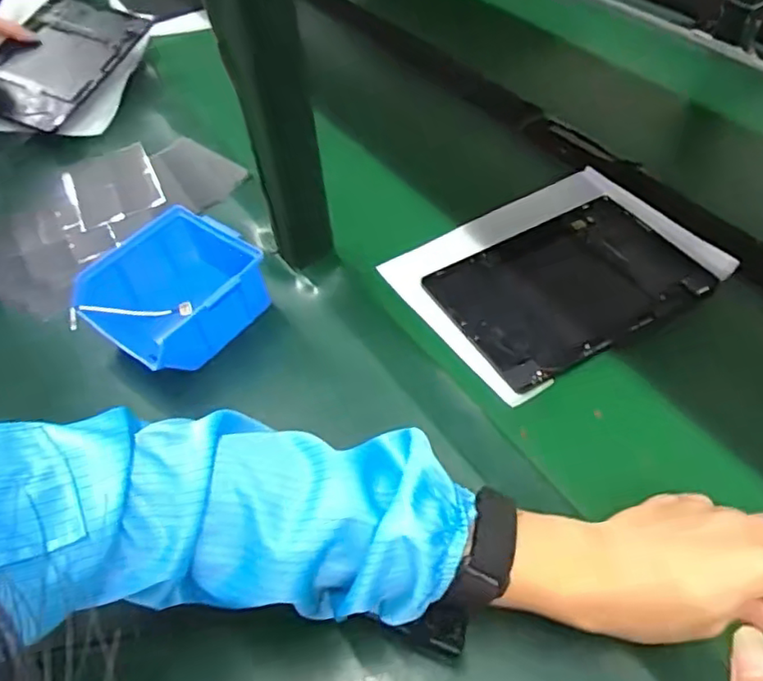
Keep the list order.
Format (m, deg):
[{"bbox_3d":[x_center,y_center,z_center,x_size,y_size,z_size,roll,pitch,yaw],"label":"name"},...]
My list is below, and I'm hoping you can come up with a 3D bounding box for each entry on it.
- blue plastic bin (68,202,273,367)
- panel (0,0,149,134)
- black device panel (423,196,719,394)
[{"bbox_3d":[-0.187,-0.042,0.545,0.130,0.064,0.135,31,60,27],"label":"blue plastic bin"},{"bbox_3d":[-0.430,-0.375,0.805,0.152,0.012,0.236,16,63,4],"label":"panel"},{"bbox_3d":[0.178,-0.055,0.575,0.235,0.010,0.152,-26,53,-15],"label":"black device panel"}]

